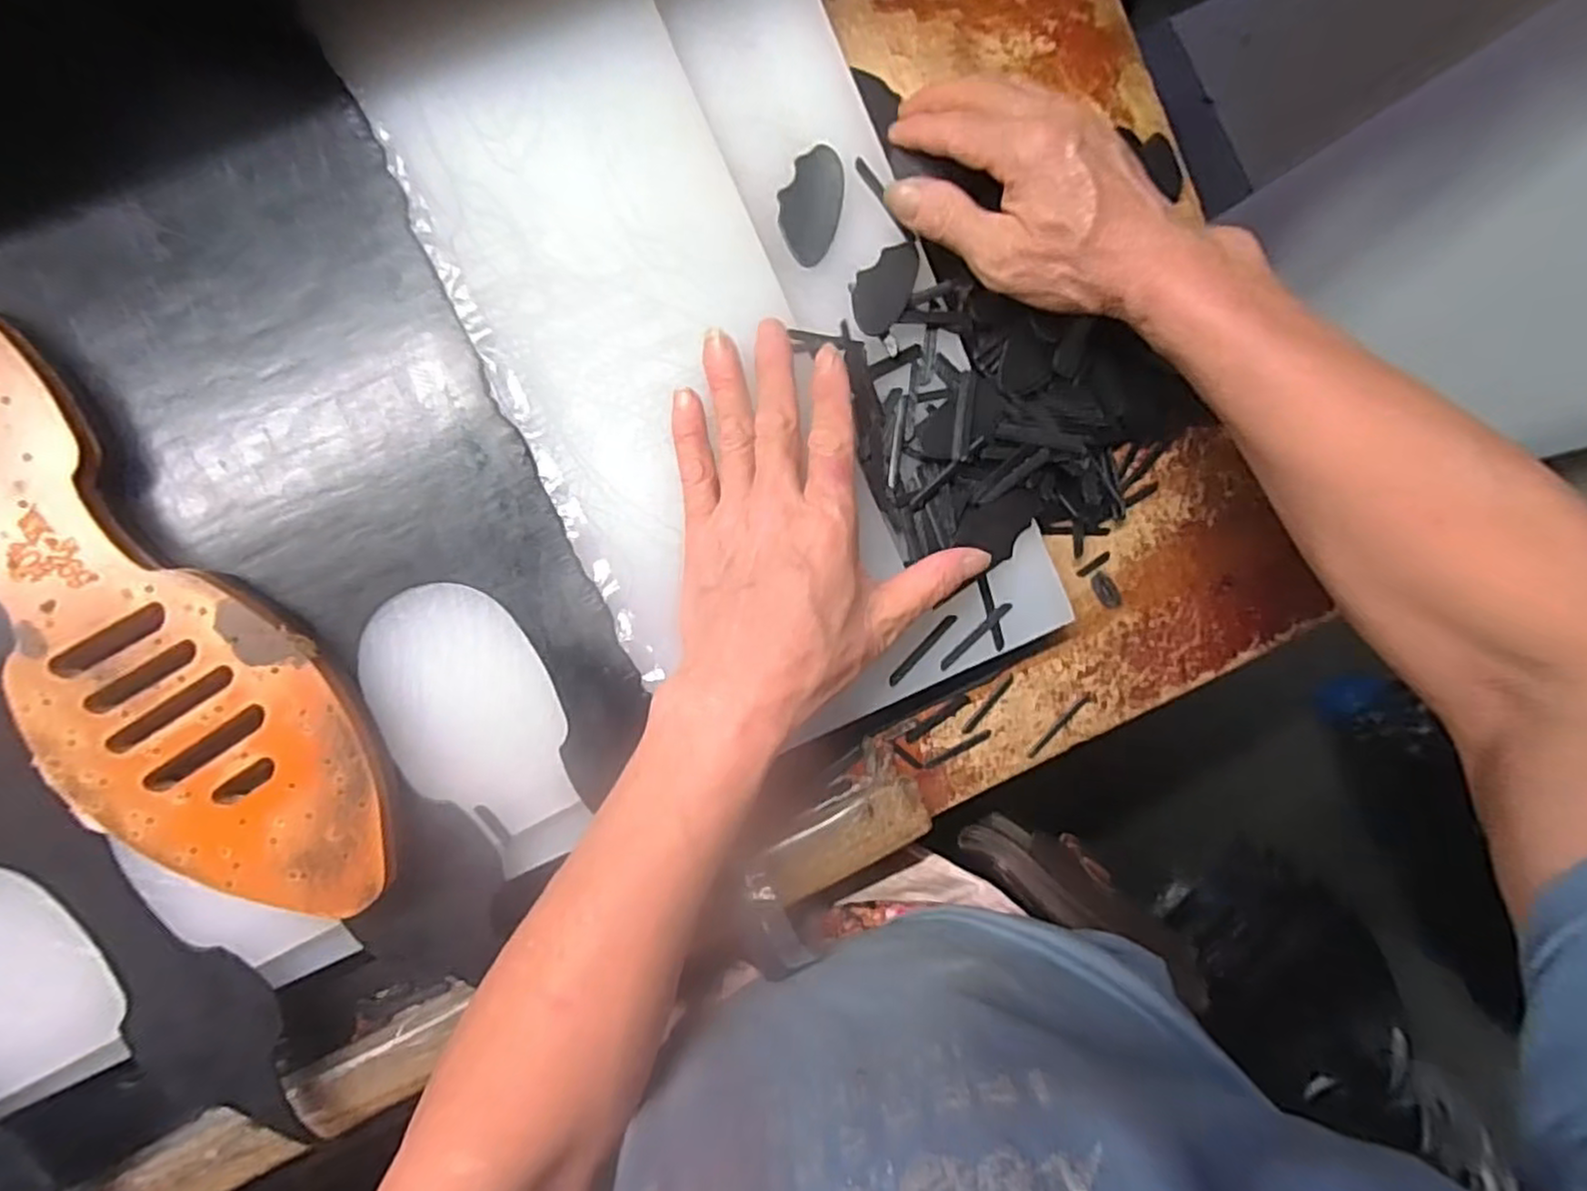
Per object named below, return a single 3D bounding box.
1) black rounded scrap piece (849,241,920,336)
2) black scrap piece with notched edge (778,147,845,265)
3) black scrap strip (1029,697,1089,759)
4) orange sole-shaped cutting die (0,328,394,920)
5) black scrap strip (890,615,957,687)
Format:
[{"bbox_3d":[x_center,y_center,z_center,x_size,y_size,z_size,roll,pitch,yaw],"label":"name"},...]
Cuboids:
[{"bbox_3d":[0.045,-0.155,0.361,0.027,0.006,0.052,27,87,-8],"label":"black rounded scrap piece"},{"bbox_3d":[0.009,-0.194,0.359,0.029,0.004,0.058,11,89,-9],"label":"black scrap piece with notched edge"},{"bbox_3d":[0.152,0.075,0.416,0.047,0.004,0.007,-45,94,-2],"label":"black scrap strip"},{"bbox_3d":[-0.277,0.015,0.303,0.098,0.032,0.293,-41,97,-6],"label":"orange sole-shaped cutting die"},{"bbox_3d":[0.067,0.028,0.373,0.007,0.005,0.048,44,85,-7],"label":"black scrap strip"}]

